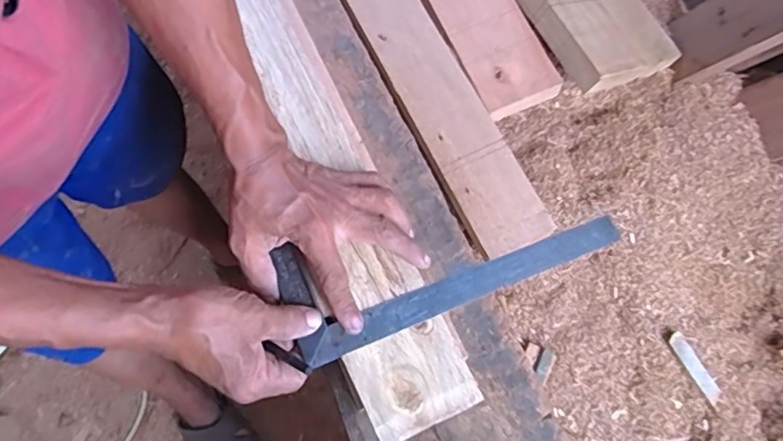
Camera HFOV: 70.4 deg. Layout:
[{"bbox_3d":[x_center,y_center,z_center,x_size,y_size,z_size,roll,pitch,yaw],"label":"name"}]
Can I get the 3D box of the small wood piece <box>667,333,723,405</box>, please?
[{"bbox_3d":[0.399,0.193,0.727,0.022,0.007,0.112,-39,99,-14],"label":"small wood piece"}]

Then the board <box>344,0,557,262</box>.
[{"bbox_3d":[-0.015,-0.311,0.785,0.096,0.034,0.797,-24,70,-9],"label":"board"}]

